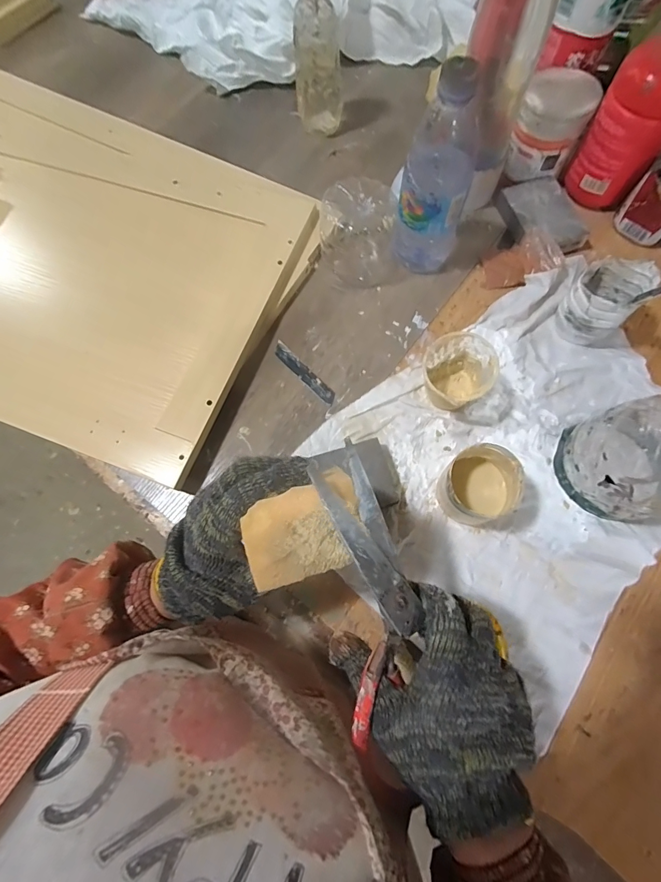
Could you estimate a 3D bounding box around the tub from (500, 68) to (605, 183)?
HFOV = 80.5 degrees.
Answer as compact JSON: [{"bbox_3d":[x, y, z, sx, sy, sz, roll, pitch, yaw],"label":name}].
[{"bbox_3d":[0.258,-0.373,0.463,0.075,0.071,0.075,22,76,8],"label":"tub"}]

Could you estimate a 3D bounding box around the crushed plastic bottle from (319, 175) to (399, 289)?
[{"bbox_3d":[0.031,-0.238,0.452,0.087,0.082,0.077,8,75,5],"label":"crushed plastic bottle"}]

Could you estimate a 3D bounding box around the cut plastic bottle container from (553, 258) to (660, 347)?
[{"bbox_3d":[0.284,-0.146,0.408,0.069,0.065,0.069,41,80,12],"label":"cut plastic bottle container"}]

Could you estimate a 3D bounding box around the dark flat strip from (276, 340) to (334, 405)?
[{"bbox_3d":[-0.031,-0.079,0.446,0.017,0.004,0.097,-43,77,-9],"label":"dark flat strip"}]

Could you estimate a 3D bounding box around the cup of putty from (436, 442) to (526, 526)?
[{"bbox_3d":[0.139,0.044,0.365,0.066,0.068,0.072,-31,75,-6],"label":"cup of putty"}]

